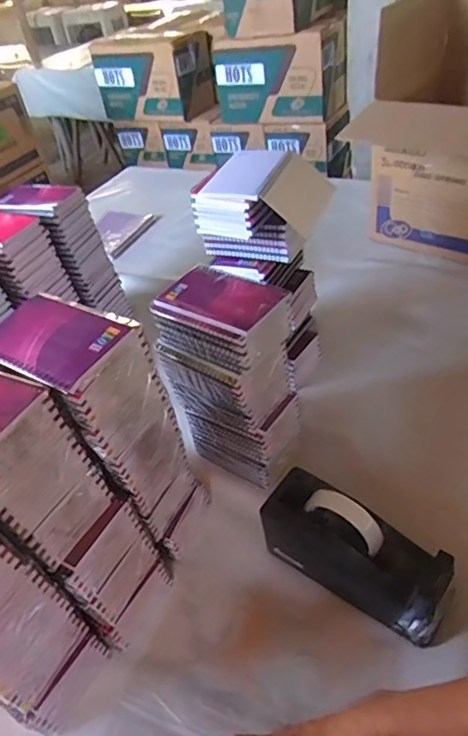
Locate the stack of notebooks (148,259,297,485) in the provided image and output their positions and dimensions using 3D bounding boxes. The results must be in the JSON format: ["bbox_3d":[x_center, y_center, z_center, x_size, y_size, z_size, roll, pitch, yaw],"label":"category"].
[{"bbox_3d":[-0.002,0.026,0.653,0.138,0.282,0.097,21,50,30],"label":"stack of notebooks"}]

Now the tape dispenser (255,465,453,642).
[{"bbox_3d":[0.130,0.200,0.561,0.203,0.127,0.079,25,53,33],"label":"tape dispenser"}]

